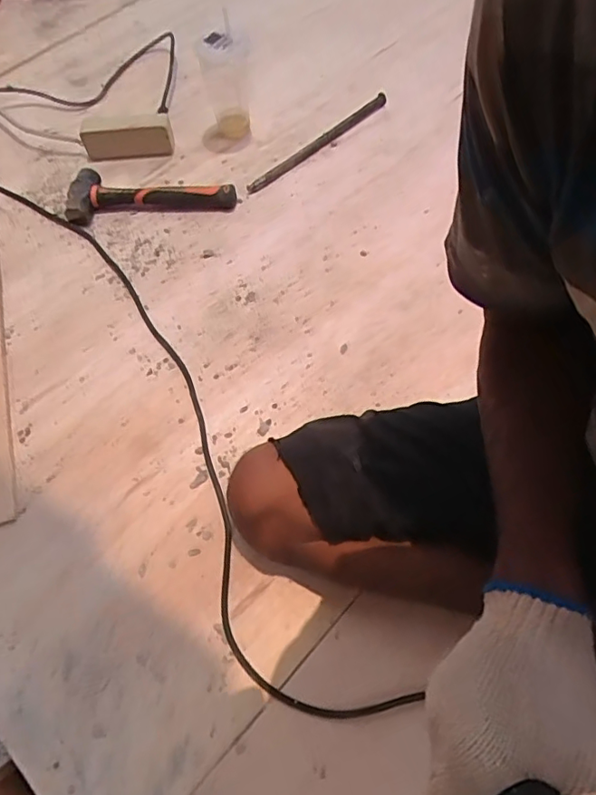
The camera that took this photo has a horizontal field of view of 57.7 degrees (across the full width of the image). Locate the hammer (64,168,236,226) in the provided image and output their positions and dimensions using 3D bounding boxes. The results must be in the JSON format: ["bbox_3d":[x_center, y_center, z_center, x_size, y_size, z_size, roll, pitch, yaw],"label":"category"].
[{"bbox_3d":[-0.249,-0.351,0.922,0.280,0.048,0.087,-8,63,-4],"label":"hammer"}]

